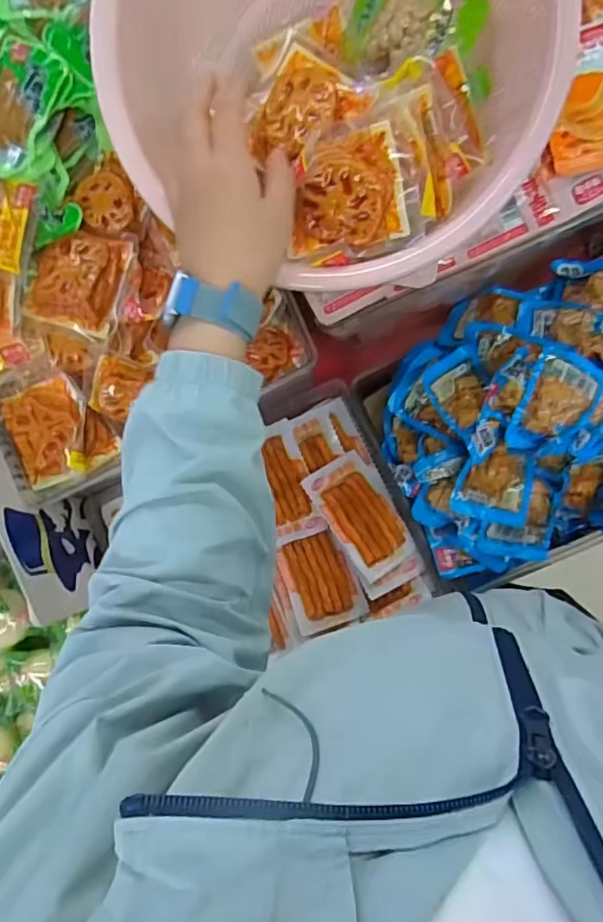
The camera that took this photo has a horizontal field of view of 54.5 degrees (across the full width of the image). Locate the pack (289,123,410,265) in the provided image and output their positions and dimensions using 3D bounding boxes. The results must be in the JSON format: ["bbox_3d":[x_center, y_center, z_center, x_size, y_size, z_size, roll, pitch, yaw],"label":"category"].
[{"bbox_3d":[0.031,-0.189,0.416,0.082,0.021,0.087,-8,103,6],"label":"pack"}]

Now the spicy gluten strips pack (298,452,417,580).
[{"bbox_3d":[0.060,0.054,0.582,0.067,0.013,0.120,-32,82,-15],"label":"spicy gluten strips pack"}]

